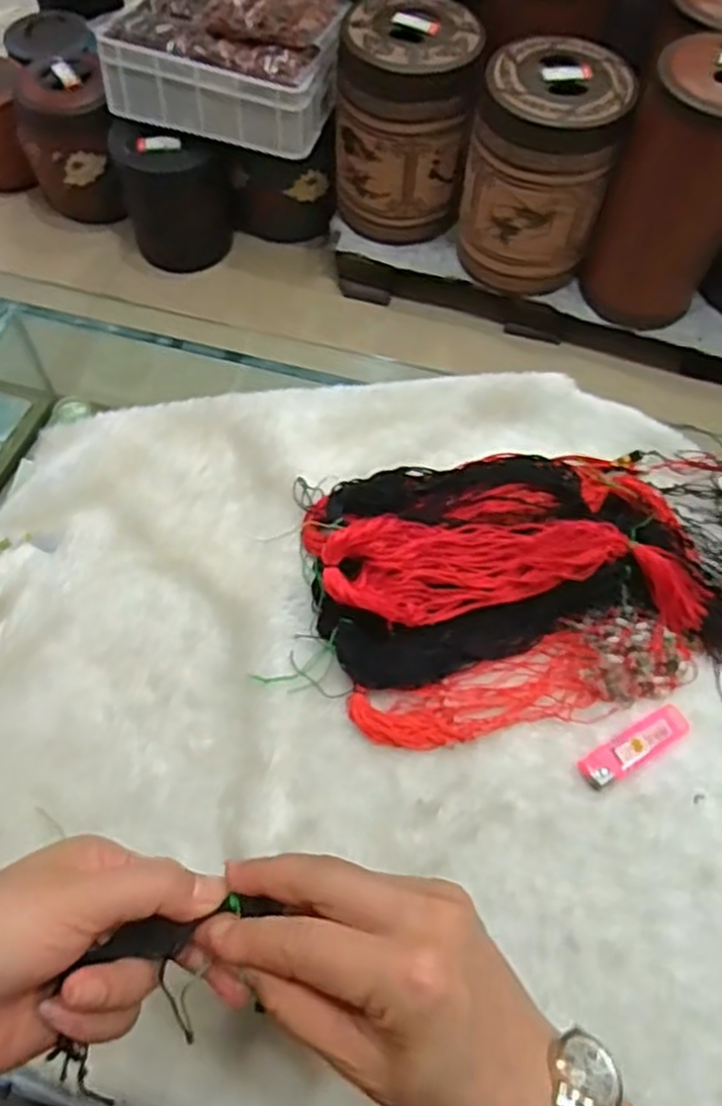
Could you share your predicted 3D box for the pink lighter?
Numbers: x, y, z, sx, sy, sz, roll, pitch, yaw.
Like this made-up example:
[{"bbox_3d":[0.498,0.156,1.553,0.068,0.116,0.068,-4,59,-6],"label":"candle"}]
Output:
[{"bbox_3d":[0.181,0.127,0.506,0.081,0.007,0.023,-28,68,-15],"label":"pink lighter"}]

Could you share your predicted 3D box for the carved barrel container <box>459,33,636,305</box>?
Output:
[{"bbox_3d":[0.369,-0.812,1.640,0.286,0.425,0.290,10,63,3],"label":"carved barrel container"}]

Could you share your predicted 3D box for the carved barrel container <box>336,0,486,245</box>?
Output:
[{"bbox_3d":[0.089,-0.951,1.678,0.278,0.386,0.308,3,62,0],"label":"carved barrel container"}]

